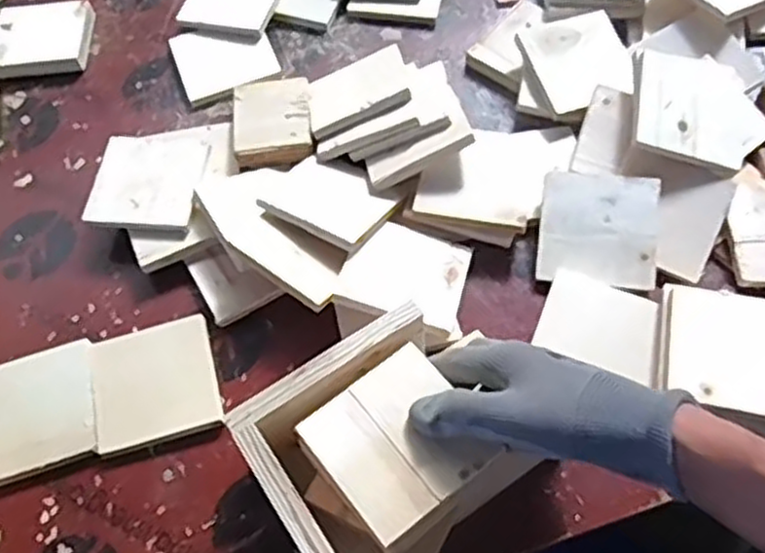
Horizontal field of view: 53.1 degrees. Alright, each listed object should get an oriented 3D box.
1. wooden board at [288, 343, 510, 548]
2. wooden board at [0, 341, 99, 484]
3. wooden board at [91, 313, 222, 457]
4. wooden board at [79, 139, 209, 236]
[{"bbox_3d":[0.008,0.097,0.455,0.090,0.007,0.088,-36,66,-15],"label":"wooden board"},{"bbox_3d":[-0.260,0.101,0.571,0.091,0.006,0.092,-16,63,-5],"label":"wooden board"},{"bbox_3d":[-0.171,0.080,0.576,0.090,0.005,0.090,-15,63,-4],"label":"wooden board"},{"bbox_3d":[-0.198,-0.078,0.641,0.089,0.007,0.088,5,66,3],"label":"wooden board"}]

